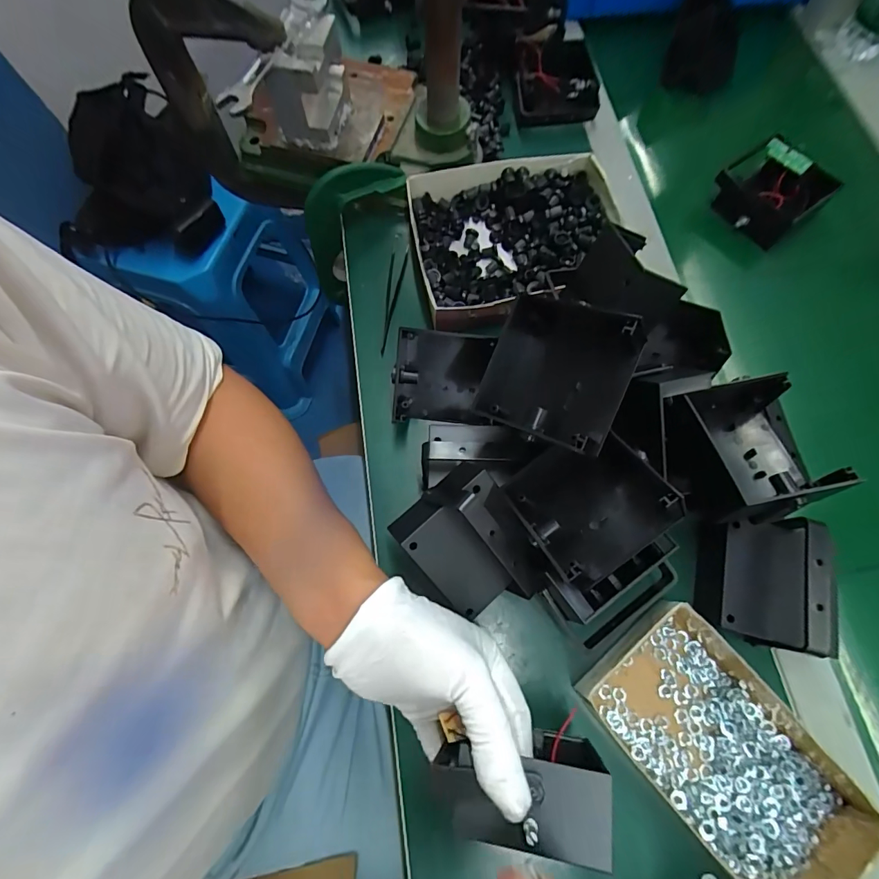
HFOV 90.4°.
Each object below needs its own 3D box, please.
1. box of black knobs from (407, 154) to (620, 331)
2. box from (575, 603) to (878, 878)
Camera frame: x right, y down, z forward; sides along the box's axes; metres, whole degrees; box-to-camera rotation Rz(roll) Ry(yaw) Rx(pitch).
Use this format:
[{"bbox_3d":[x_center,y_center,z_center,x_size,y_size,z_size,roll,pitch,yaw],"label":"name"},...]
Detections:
[{"bbox_3d":[0.076,-0.202,0.442,0.199,0.046,0.169,-8,72,-3],"label":"box of black knobs"},{"bbox_3d":[0.198,0.219,0.306,0.111,0.031,0.194,-38,76,-12],"label":"box"}]

